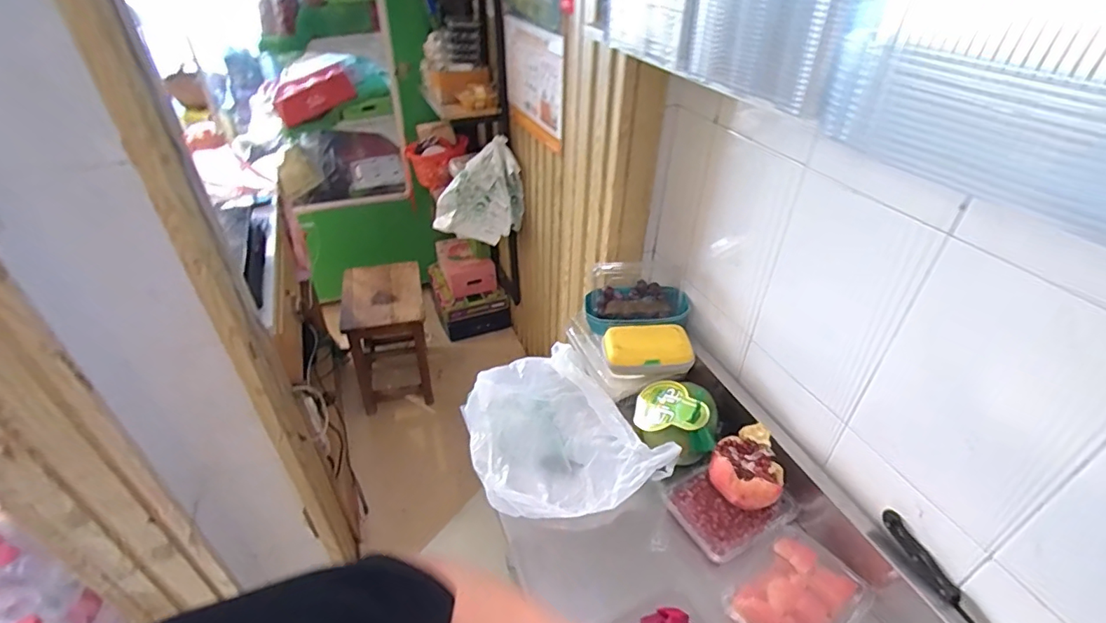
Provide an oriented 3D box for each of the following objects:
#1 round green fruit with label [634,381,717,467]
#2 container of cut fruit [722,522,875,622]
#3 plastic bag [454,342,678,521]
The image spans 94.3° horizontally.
[{"bbox_3d":[0.200,0.181,0.842,0.132,0.130,0.108,12,39,14],"label":"round green fruit with label"},{"bbox_3d":[0.325,0.380,0.685,0.169,0.032,0.131,-25,45,-30],"label":"container of cut fruit"},{"bbox_3d":[-0.004,0.207,0.888,0.265,0.101,0.319,-18,41,-23],"label":"plastic bag"}]

